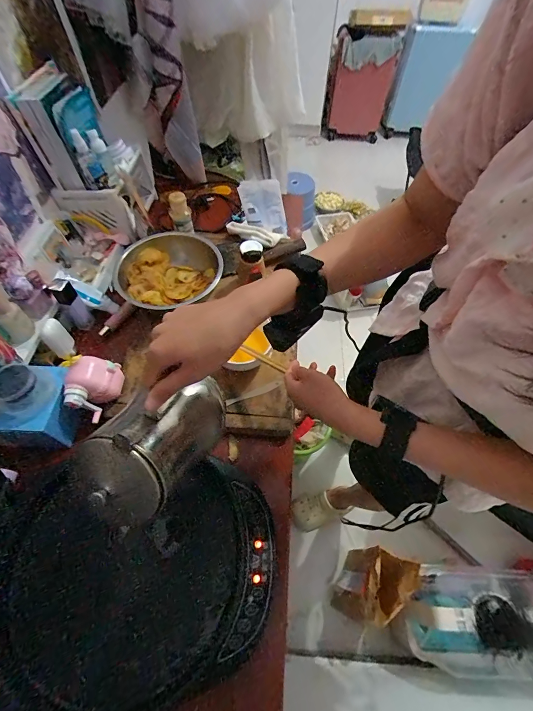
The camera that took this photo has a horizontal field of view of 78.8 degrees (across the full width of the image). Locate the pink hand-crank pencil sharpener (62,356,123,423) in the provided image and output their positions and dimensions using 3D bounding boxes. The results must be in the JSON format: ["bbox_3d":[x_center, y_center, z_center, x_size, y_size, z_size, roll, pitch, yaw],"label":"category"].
[{"bbox_3d":[-0.293,0.052,0.559,0.068,0.077,0.097,28,61,16],"label":"pink hand-crank pencil sharpener"}]

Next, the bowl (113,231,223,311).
[{"bbox_3d":[-0.206,-0.170,0.700,0.213,0.076,0.203,1,57,-1],"label":"bowl"}]

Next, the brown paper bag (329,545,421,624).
[{"bbox_3d":[0.306,0.683,0.973,0.128,0.303,0.196,37,63,20],"label":"brown paper bag"}]

